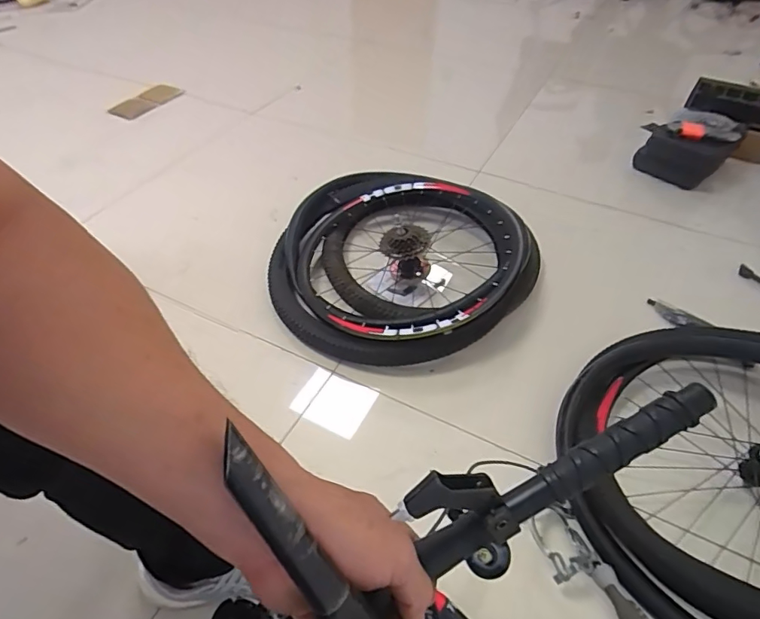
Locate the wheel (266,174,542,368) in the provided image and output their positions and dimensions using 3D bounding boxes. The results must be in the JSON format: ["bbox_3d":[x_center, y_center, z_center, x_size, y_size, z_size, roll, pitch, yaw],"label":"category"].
[{"bbox_3d":[0.021,-0.107,1.048,0.538,0.145,0.514,0,46,0],"label":"wheel"}]

